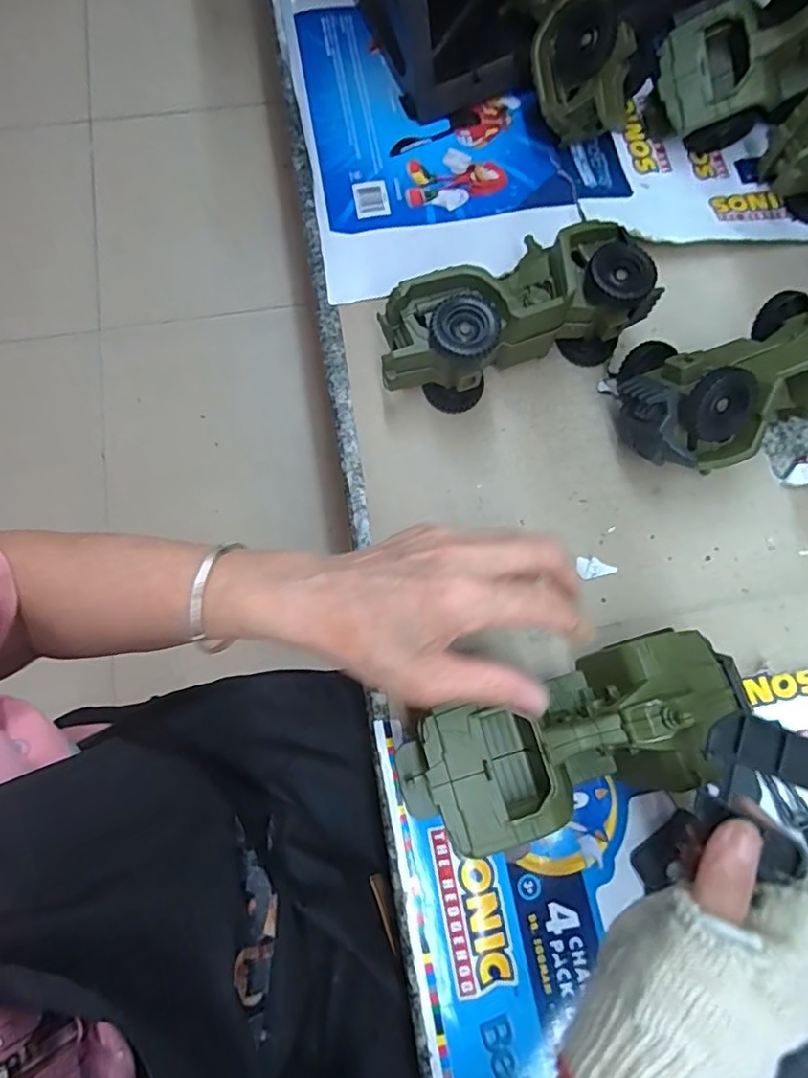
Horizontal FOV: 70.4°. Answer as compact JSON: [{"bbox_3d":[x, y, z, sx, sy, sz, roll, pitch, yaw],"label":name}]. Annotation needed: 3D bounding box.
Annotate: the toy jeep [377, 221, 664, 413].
[{"bbox_3d":[0.074,-0.159,0.408,0.199,0.079,0.079,-21,76,-7],"label":"toy jeep"}]

